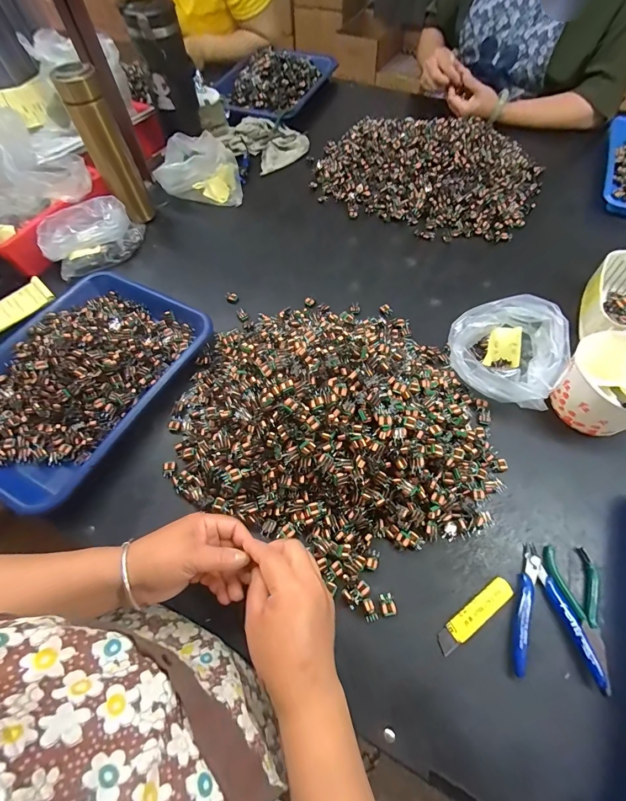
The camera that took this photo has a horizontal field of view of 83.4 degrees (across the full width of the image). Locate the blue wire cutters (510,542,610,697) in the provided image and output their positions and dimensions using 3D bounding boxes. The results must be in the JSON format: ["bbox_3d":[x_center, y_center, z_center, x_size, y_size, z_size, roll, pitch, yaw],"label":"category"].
[{"bbox_3d":[0.227,0.218,0.356,0.076,0.011,0.127,-9,64,-1],"label":"blue wire cutters"}]

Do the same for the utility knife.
[{"bbox_3d":[0.168,0.222,0.364,0.097,0.004,0.022,-33,67,-12],"label":"utility knife"}]

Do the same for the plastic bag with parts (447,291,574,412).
[{"bbox_3d":[0.260,-0.069,0.464,0.145,0.101,0.115,37,72,19],"label":"plastic bag with parts"}]

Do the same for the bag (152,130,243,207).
[{"bbox_3d":[-0.231,-0.466,0.719,0.150,0.088,0.118,-2,64,2],"label":"bag"}]

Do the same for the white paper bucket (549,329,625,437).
[{"bbox_3d":[0.371,-0.021,0.435,0.101,0.084,0.115,-23,65,-8],"label":"white paper bucket"}]

